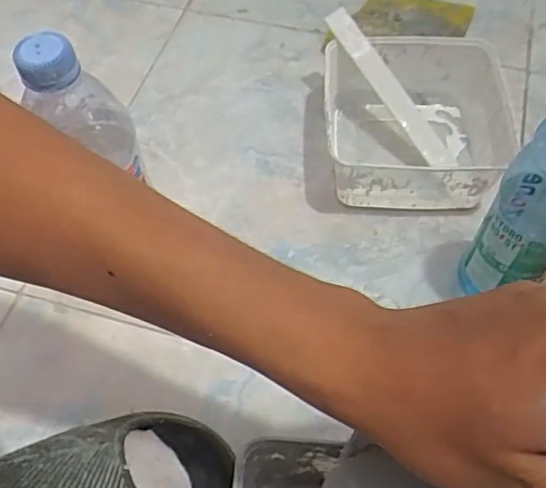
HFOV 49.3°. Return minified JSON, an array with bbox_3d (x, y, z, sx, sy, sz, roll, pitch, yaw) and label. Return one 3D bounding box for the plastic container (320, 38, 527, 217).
[{"bbox_3d":[0.130,-0.110,0.556,0.158,0.076,0.162,3,57,4],"label":"plastic container"}]

